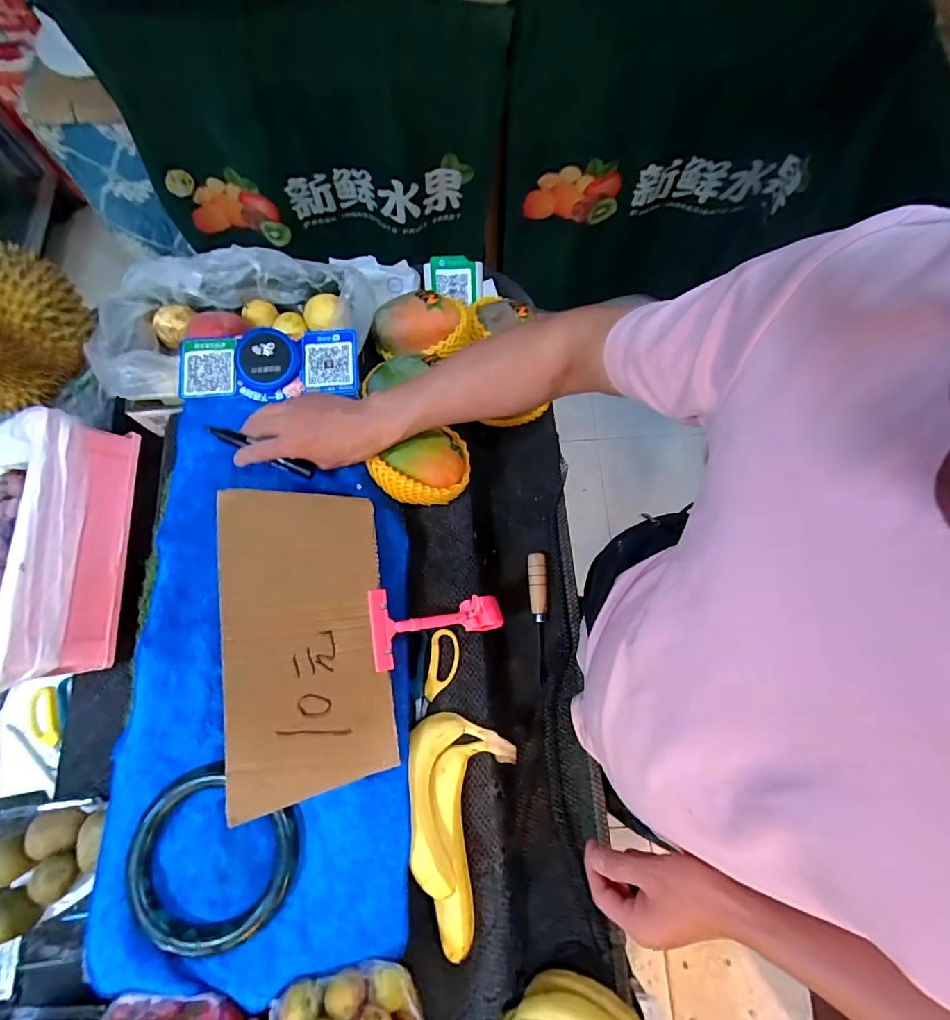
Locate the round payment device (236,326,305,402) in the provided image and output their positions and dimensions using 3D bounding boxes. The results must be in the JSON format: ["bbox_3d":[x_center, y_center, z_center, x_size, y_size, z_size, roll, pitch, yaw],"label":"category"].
[{"bbox_3d":[-0.264,-0.187,0.597,0.080,0.024,0.085,-6,74,-1],"label":"round payment device"}]

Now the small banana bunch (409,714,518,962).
[{"bbox_3d":[-0.033,0.339,0.494,0.118,0.050,0.215,17,75,5],"label":"small banana bunch"}]

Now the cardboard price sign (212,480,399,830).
[{"bbox_3d":[-0.160,0.118,0.460,0.160,0.010,0.279,5,69,-45],"label":"cardboard price sign"}]

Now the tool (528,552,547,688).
[{"bbox_3d":[0.087,0.148,0.658,0.025,0.024,0.176,2,74,1],"label":"tool"}]

